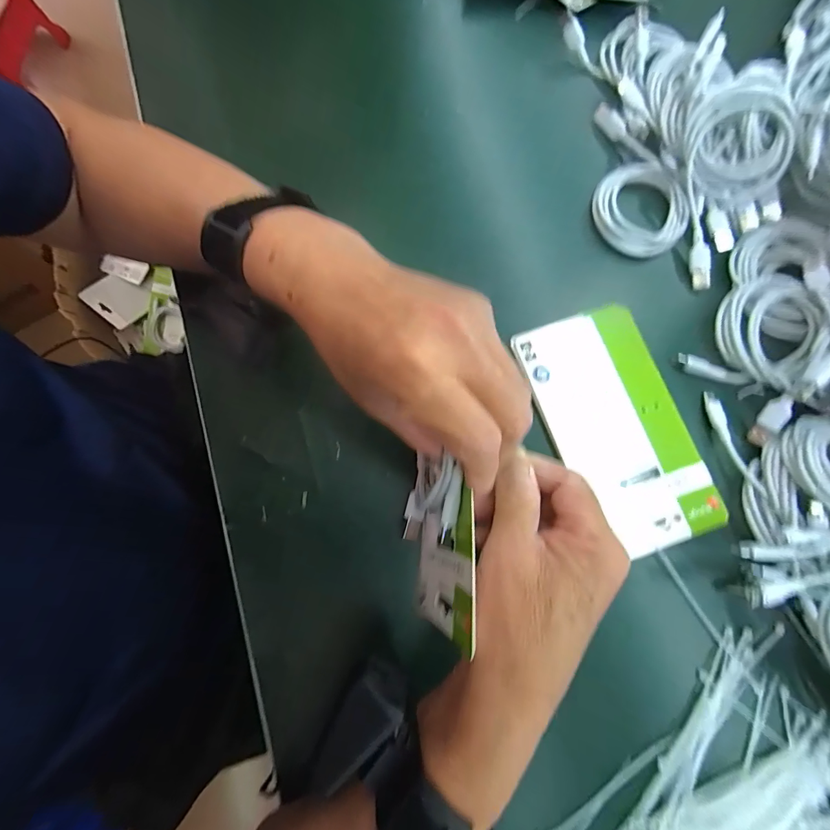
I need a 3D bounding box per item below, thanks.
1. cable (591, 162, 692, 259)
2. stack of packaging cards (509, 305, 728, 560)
[{"bbox_3d":[0.194,-0.178,0.350,0.073,0.021,0.082,-41,81,-9],"label":"cable"},{"bbox_3d":[0.153,0.007,0.312,0.094,0.014,0.182,-18,78,-5],"label":"stack of packaging cards"}]

